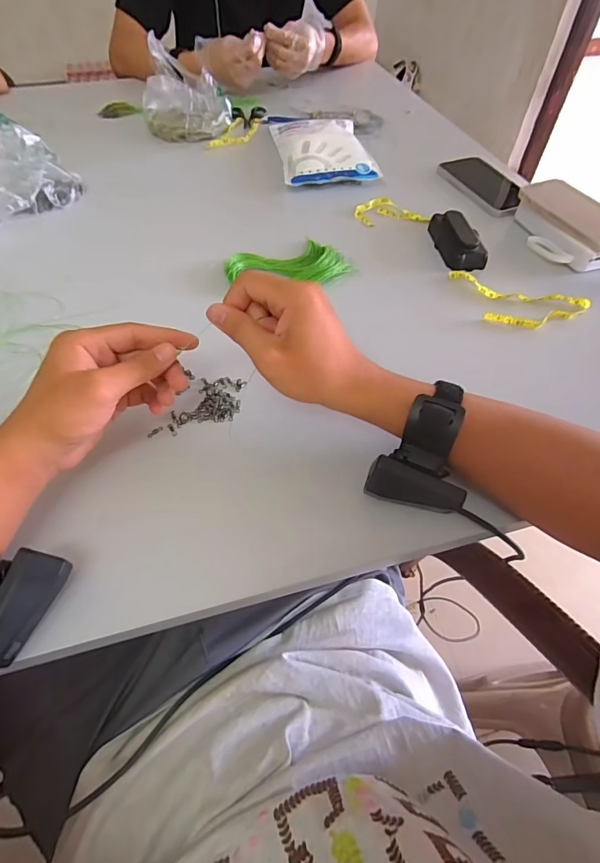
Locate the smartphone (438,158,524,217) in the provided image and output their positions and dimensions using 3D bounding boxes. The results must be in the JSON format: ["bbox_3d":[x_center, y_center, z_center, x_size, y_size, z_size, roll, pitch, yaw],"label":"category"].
[{"bbox_3d":[0.274,-0.366,0.618,0.073,0.013,0.161,-23,57,-5],"label":"smartphone"}]

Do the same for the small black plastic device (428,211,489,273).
[{"bbox_3d":[0.198,-0.244,0.533,0.046,0.027,0.102,-5,54,-4],"label":"small black plastic device"}]

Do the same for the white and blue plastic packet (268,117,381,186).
[{"bbox_3d":[0.035,-0.460,0.682,0.138,0.027,0.208,-8,55,-7],"label":"white and blue plastic packet"}]

